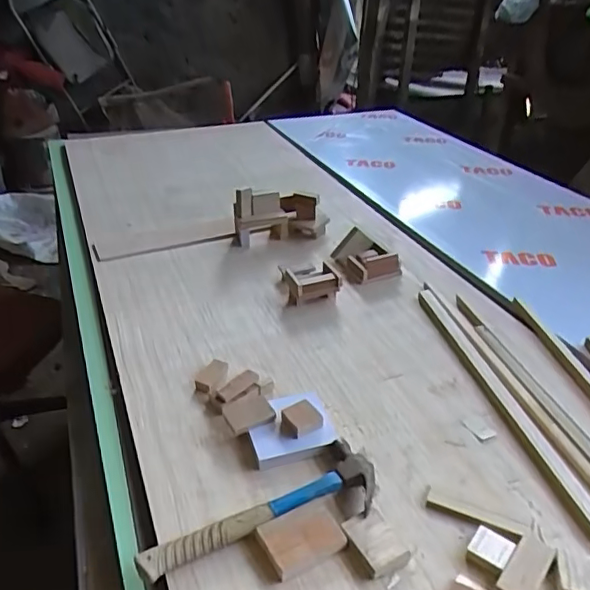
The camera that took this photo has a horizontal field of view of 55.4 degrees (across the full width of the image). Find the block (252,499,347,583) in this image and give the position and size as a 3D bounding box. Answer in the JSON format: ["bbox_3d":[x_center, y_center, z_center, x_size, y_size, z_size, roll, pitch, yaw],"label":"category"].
[{"bbox_3d":[0.006,0.267,0.618,0.090,0.016,0.062,-18,37,-25],"label":"block"}]

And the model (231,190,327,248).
[{"bbox_3d":[-0.031,-0.179,1.236,0.206,0.105,0.078,-17,36,-24],"label":"model"}]

